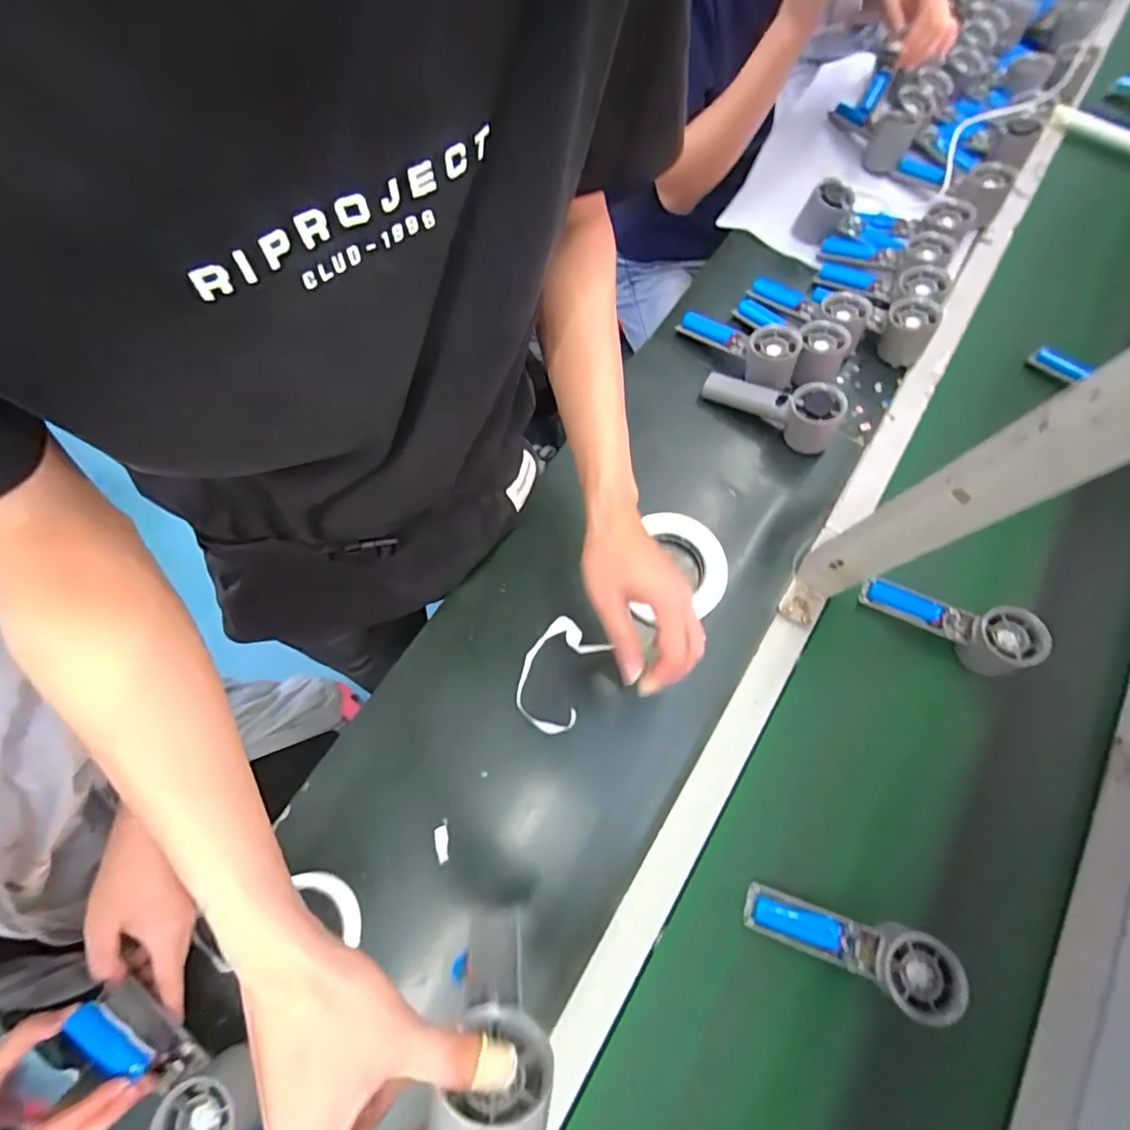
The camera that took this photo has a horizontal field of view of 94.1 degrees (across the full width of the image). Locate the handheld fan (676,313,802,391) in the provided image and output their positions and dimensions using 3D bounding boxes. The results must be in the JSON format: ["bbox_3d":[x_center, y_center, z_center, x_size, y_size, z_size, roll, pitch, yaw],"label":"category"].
[{"bbox_3d":[0.216,-0.276,0.655,0.056,0.065,0.154,-42,76,-15],"label":"handheld fan"}]

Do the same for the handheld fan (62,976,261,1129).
[{"bbox_3d":[-0.298,0.378,0.402,0.152,0.050,0.055,43,74,13],"label":"handheld fan"}]

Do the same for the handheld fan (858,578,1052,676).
[{"bbox_3d":[0.393,0.059,0.543,0.159,0.044,0.065,25,69,29],"label":"handheld fan"}]

